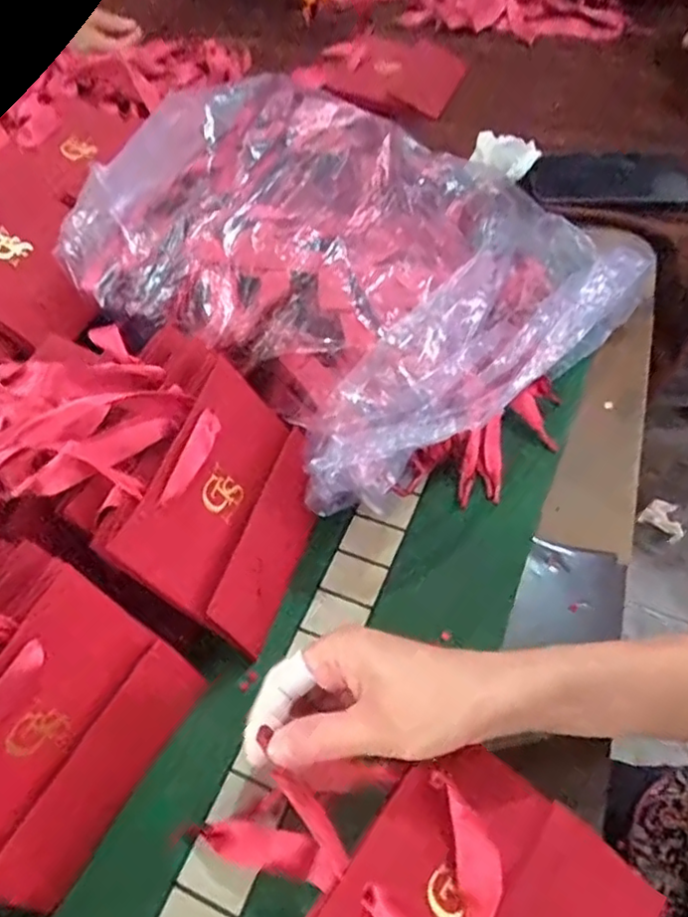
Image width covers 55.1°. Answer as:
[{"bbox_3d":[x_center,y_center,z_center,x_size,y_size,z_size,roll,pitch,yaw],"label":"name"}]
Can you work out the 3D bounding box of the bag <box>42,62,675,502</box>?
[{"bbox_3d":[0.013,-0.158,0.536,0.368,0.157,0.339,38,65,26],"label":"bag"}]

